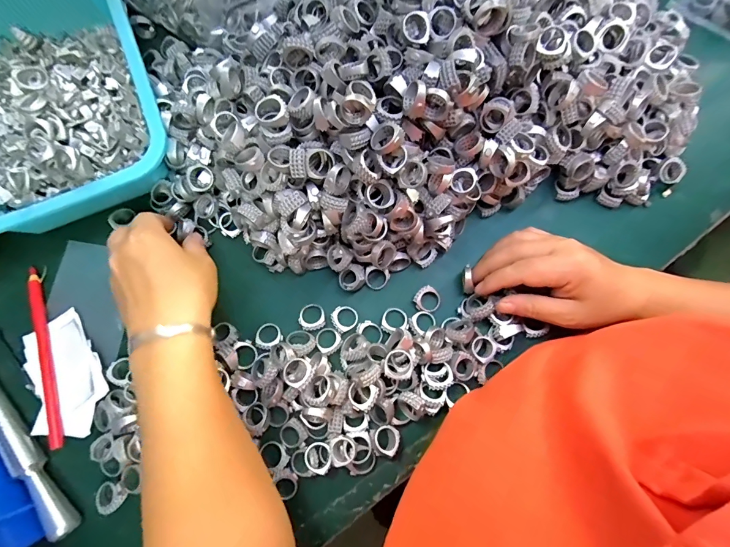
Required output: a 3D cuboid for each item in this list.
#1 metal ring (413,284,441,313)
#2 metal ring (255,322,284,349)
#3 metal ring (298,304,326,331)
[{"bbox_3d":[0.058,0.024,0.341,0.023,0.009,0.023,35,81,8],"label":"metal ring"},{"bbox_3d":[-0.086,0.057,0.336,0.023,0.008,0.024,0,58,0],"label":"metal ring"},{"bbox_3d":[-0.049,0.040,0.340,0.024,0.009,0.024,0,78,1],"label":"metal ring"}]

